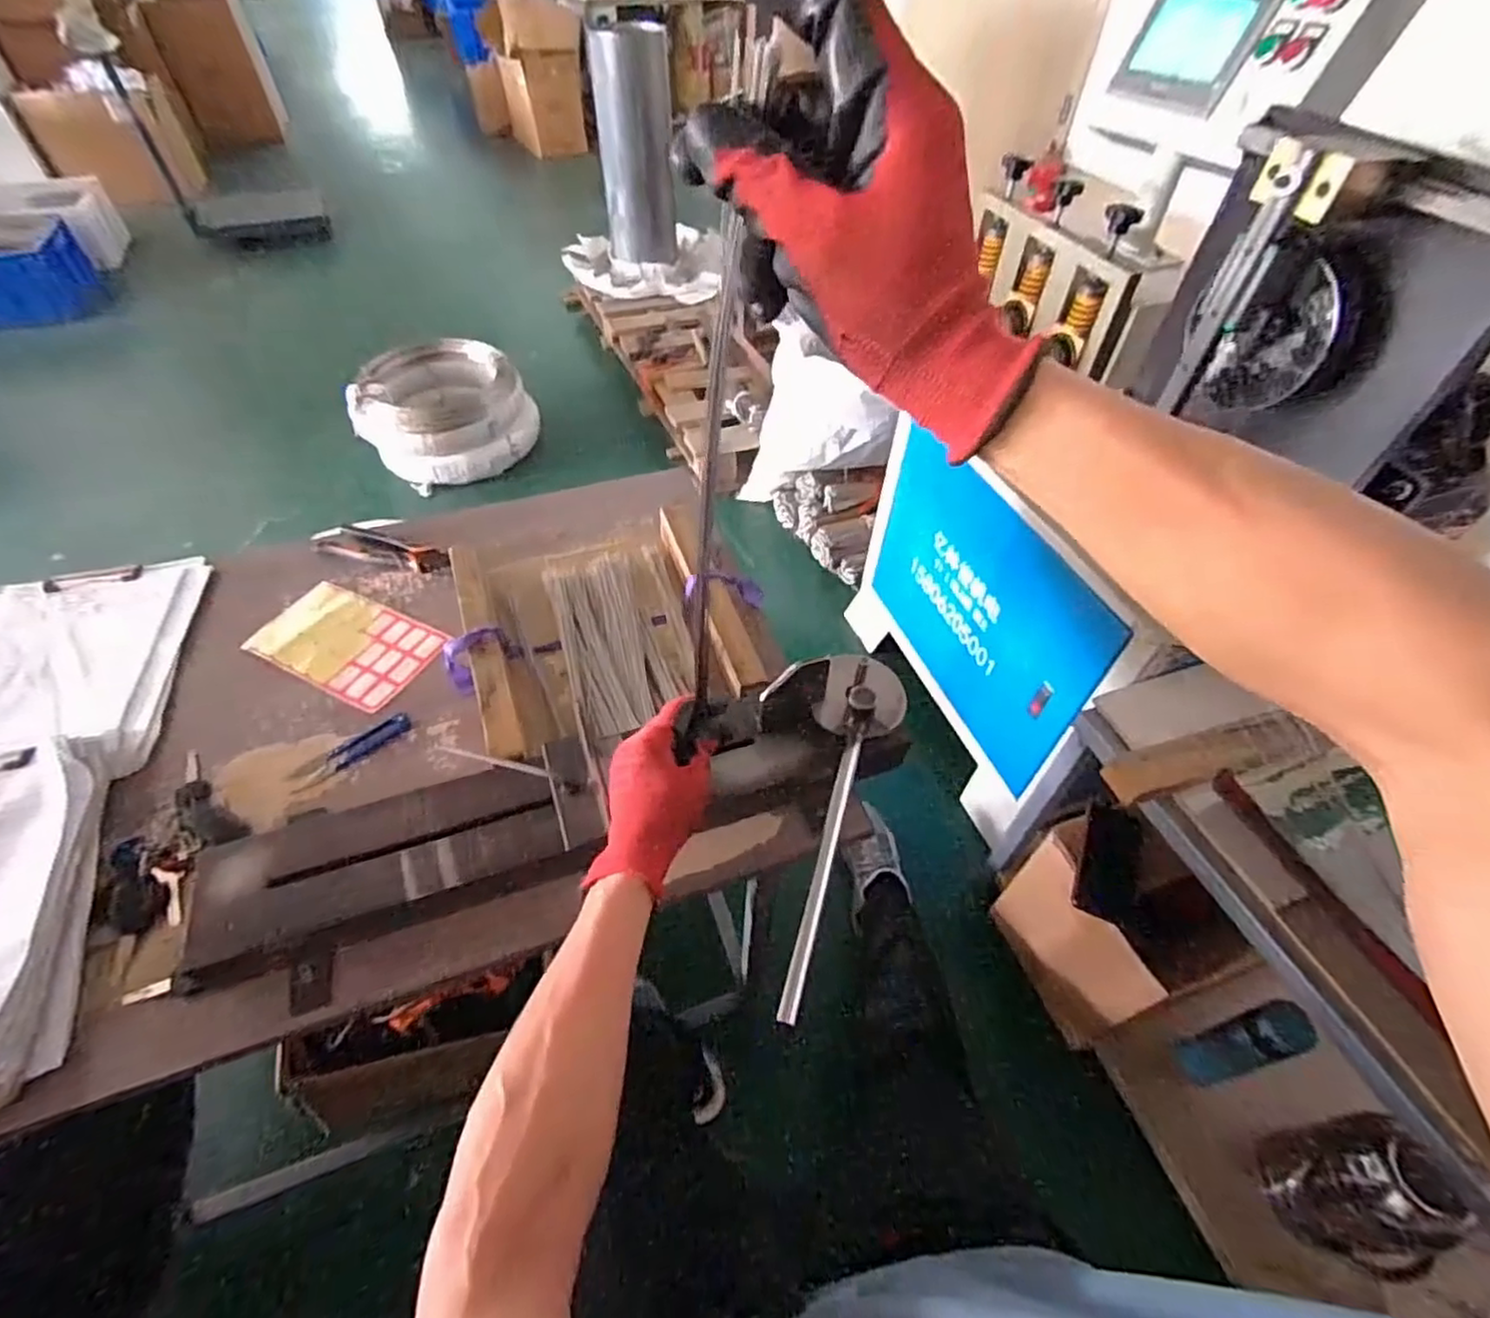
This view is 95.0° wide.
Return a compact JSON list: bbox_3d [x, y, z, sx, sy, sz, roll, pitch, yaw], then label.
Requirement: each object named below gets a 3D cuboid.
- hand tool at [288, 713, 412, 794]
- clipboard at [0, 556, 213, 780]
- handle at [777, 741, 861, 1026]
[{"bbox_3d":[-0.396,0.091,0.689,0.116,0.009,0.031,-35,60,-27],"label":"hand tool"},{"bbox_3d":[-0.722,0.009,0.722,0.218,0.046,0.313,-10,51,-11],"label":"clipboard"},{"bbox_3d":[0.060,0.153,0.515,0.012,0.017,0.234,15,51,10],"label":"handle"}]

